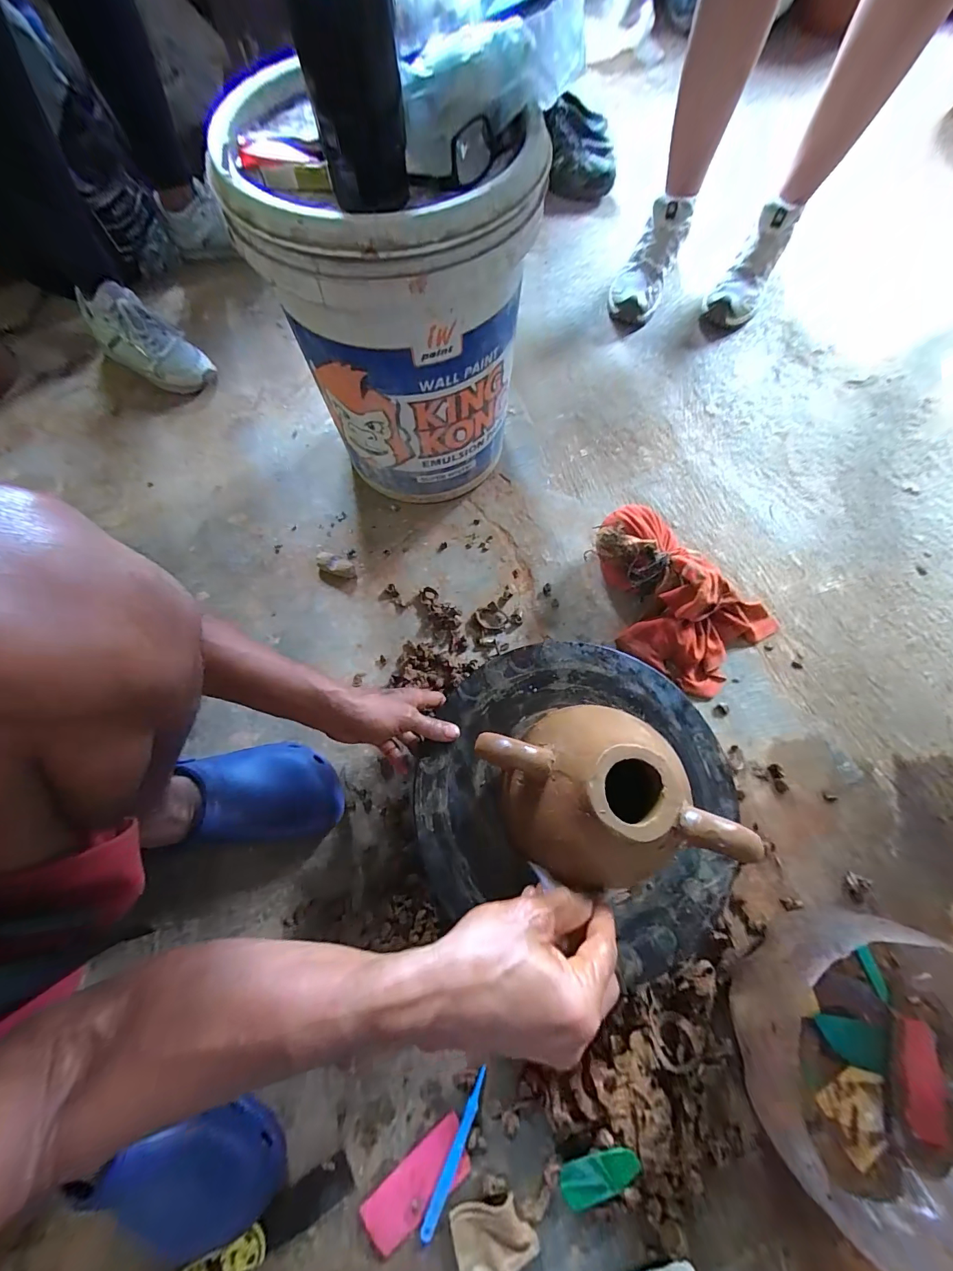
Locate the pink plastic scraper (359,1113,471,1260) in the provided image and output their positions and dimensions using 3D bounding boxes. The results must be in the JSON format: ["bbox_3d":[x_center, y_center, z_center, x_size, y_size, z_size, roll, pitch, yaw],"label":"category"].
[{"bbox_3d":[-0.056,0.543,0.409,0.111,0.005,0.048,-36,74,-12],"label":"pink plastic scraper"}]

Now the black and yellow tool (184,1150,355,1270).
[{"bbox_3d":[-0.213,0.576,0.391,0.197,0.017,0.036,-29,73,-10],"label":"black and yellow tool"}]

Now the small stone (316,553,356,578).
[{"bbox_3d":[-0.216,-0.107,0.640,0.063,0.019,0.026,19,72,7],"label":"small stone"}]

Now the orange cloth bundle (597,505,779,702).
[{"bbox_3d":[0.276,-0.058,0.584,0.273,0.083,0.191,43,76,14],"label":"orange cloth bundle"}]

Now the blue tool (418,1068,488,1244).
[{"bbox_3d":[-0.020,0.515,0.415,0.013,0.004,0.135,24,72,8],"label":"blue tool"}]

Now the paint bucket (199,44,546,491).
[{"bbox_3d":[-0.094,-0.396,0.556,0.278,0.378,0.270,-12,71,-4],"label":"paint bucket"}]

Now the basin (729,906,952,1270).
[{"bbox_3d":[0.383,0.407,0.397,0.250,0.125,0.230,0,70,0],"label":"basin"}]

